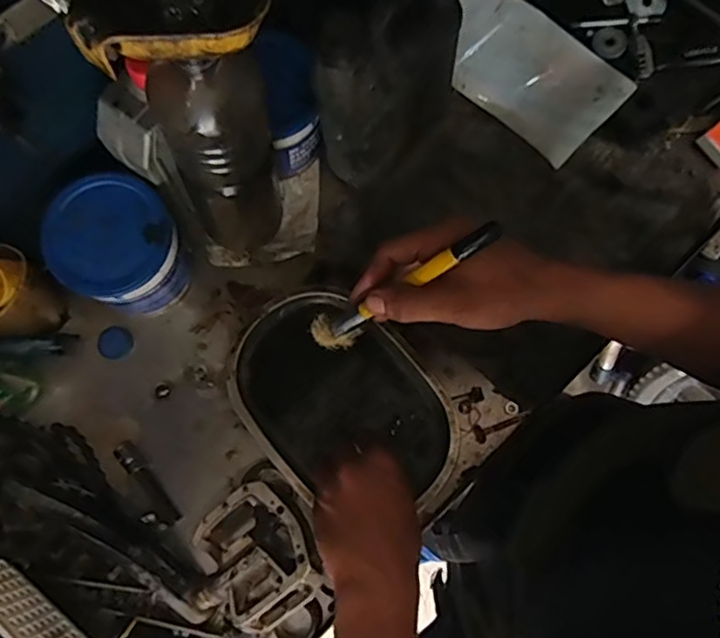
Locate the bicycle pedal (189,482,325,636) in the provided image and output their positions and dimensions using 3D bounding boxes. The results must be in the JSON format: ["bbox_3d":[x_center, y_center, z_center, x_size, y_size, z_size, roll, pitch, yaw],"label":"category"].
[{"bbox_3d":[-0.090,0.195,0.495,0.114,0.021,0.101,-43,68,16],"label":"bicycle pedal"}]

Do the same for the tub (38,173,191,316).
[{"bbox_3d":[-0.207,-0.059,0.548,0.098,0.105,0.096,0,77,0],"label":"tub"}]

